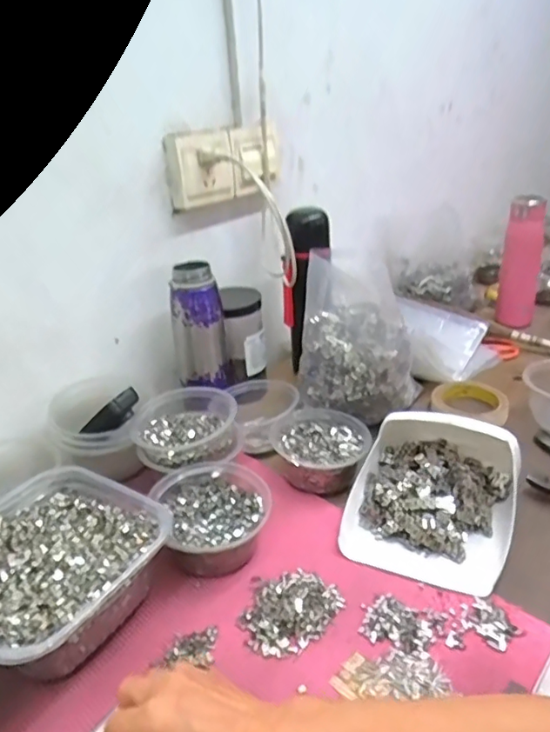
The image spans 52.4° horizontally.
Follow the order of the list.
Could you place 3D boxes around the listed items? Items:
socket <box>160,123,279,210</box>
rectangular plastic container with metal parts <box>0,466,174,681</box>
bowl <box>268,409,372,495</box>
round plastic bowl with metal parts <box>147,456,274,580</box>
[{"bbox_3d":[-0.063,-0.267,0.737,0.163,0.087,0.049,-26,35,-37],"label":"socket"},{"bbox_3d":[-0.200,0.172,0.486,0.181,0.055,0.170,13,31,30],"label":"rectangular plastic container with metal parts"},{"bbox_3d":[0.051,0.092,0.646,0.110,0.041,0.114,-3,27,1],"label":"bowl"},{"bbox_3d":[-0.059,0.147,0.547,0.104,0.056,0.120,-16,31,-22],"label":"round plastic bowl with metal parts"}]

